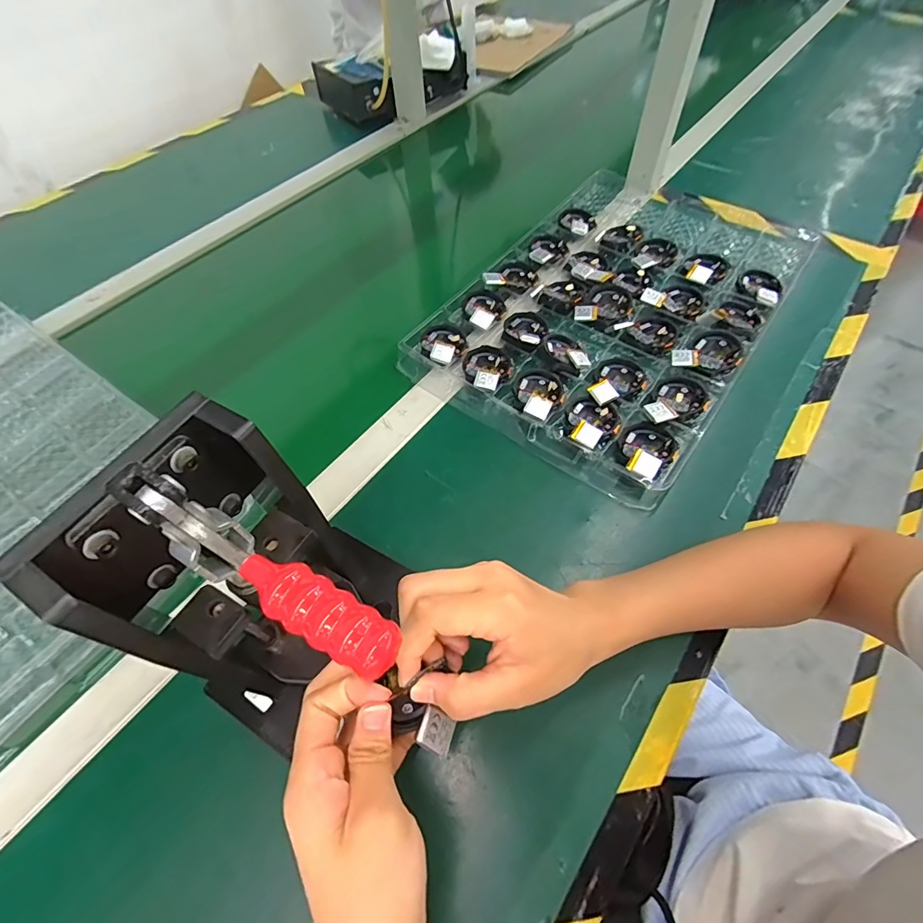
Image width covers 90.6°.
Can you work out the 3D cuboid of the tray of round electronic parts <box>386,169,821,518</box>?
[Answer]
[{"bbox_3d":[0.185,-0.194,0.518,0.295,0.022,0.456,32,63,22],"label":"tray of round electronic parts"}]

